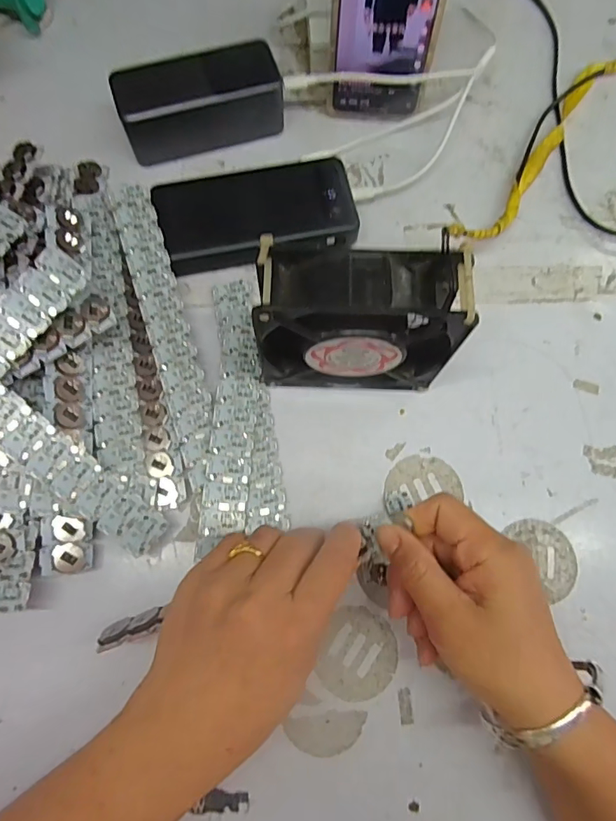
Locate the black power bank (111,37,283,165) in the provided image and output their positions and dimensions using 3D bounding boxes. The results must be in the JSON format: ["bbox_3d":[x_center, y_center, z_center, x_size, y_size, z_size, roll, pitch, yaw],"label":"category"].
[{"bbox_3d":[-0.089,-0.254,0.399,0.130,0.049,0.056,-19,75,-6],"label":"black power bank"}]

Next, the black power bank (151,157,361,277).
[{"bbox_3d":[-0.038,-0.153,0.382,0.147,0.027,0.076,-13,75,-5],"label":"black power bank"}]

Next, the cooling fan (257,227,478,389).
[{"bbox_3d":[0.034,-0.051,0.308,0.130,0.119,0.046,1,74,-1],"label":"cooling fan"}]

